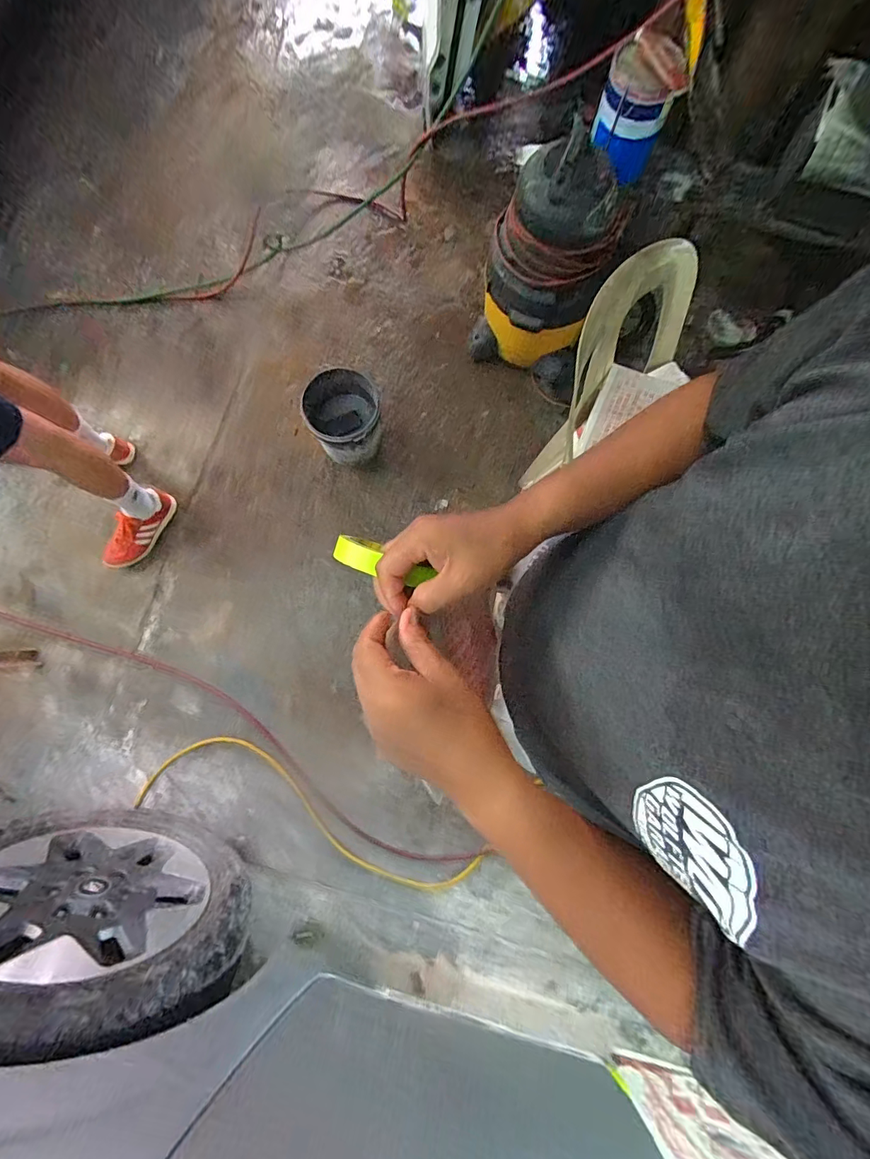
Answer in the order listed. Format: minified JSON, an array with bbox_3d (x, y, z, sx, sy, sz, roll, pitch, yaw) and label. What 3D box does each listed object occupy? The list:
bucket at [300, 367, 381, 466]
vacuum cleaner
[{"bbox_3d":[-0.279,-0.501,1.438,0.221,0.227,0.231,0,82,0],"label":"bucket"},{"bbox_3d":[0.336,-0.936,1.351,0.364,0.556,0.346,12,82,1],"label":"vacuum cleaner"}]

